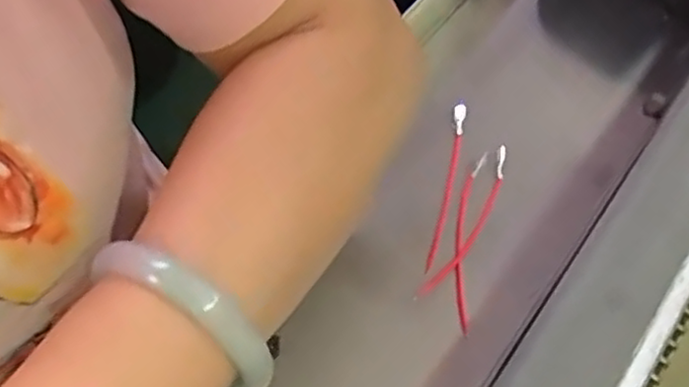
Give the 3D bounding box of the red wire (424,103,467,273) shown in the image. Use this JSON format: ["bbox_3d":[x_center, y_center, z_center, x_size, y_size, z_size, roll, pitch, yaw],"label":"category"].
[{"bbox_3d":[0.059,-0.006,0.412,0.008,0.010,0.113,13,58,6],"label":"red wire"}]

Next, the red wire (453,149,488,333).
[{"bbox_3d":[0.067,0.025,0.392,0.012,0.016,0.105,6,55,10],"label":"red wire"}]

